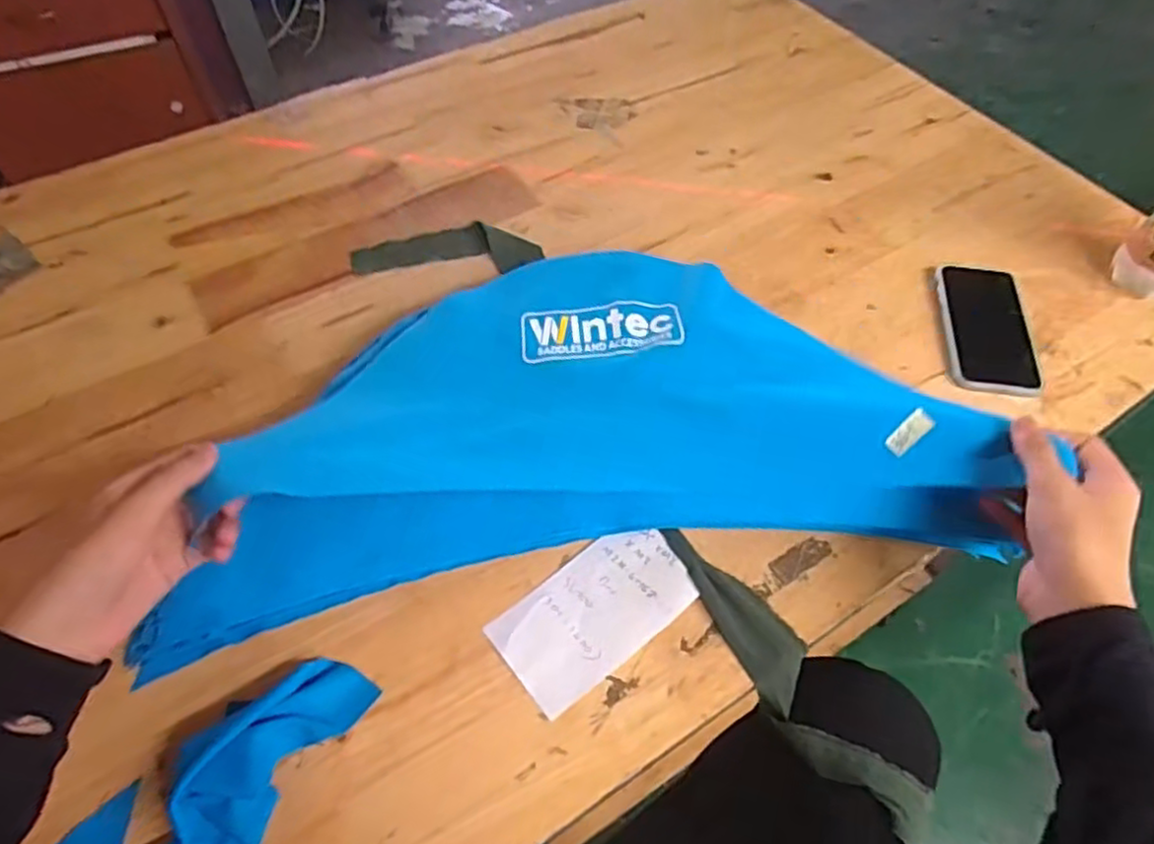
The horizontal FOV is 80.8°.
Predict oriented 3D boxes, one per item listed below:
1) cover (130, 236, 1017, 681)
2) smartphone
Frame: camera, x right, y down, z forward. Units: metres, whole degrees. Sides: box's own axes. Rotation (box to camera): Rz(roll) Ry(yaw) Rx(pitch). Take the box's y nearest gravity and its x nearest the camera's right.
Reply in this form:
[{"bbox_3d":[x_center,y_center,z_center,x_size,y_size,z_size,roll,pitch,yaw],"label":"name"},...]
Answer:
[{"bbox_3d":[-0.012,-0.014,0.495,0.559,0.109,0.279,-7,57,-6],"label":"cover"},{"bbox_3d":[0.372,-0.086,0.614,0.076,0.011,0.143,8,57,4],"label":"smartphone"}]

